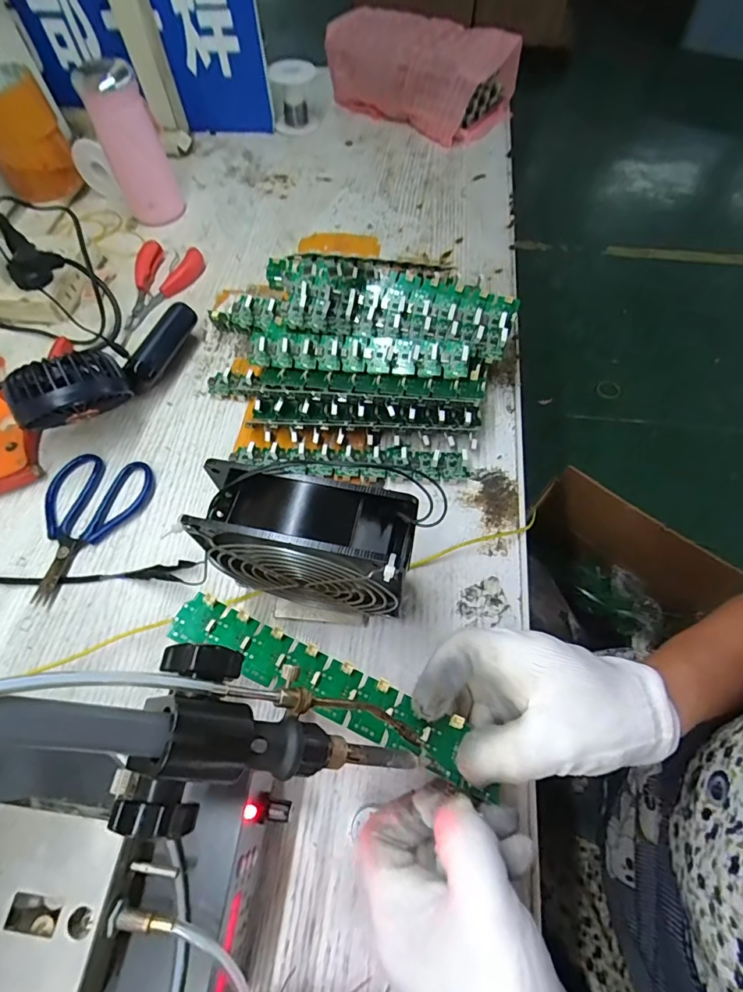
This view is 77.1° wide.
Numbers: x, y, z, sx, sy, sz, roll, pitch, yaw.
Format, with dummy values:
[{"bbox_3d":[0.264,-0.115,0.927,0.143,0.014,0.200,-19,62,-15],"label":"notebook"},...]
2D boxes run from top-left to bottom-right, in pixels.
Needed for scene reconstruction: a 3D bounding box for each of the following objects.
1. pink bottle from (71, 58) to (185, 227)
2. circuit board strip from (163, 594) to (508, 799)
[{"bbox_3d":[-0.265,-0.382,0.516,0.067,0.133,0.061,-20,64,-9],"label":"pink bottle"},{"bbox_3d":[-0.022,0.105,0.258,0.187,0.008,0.032,26,66,7],"label":"circuit board strip"}]

